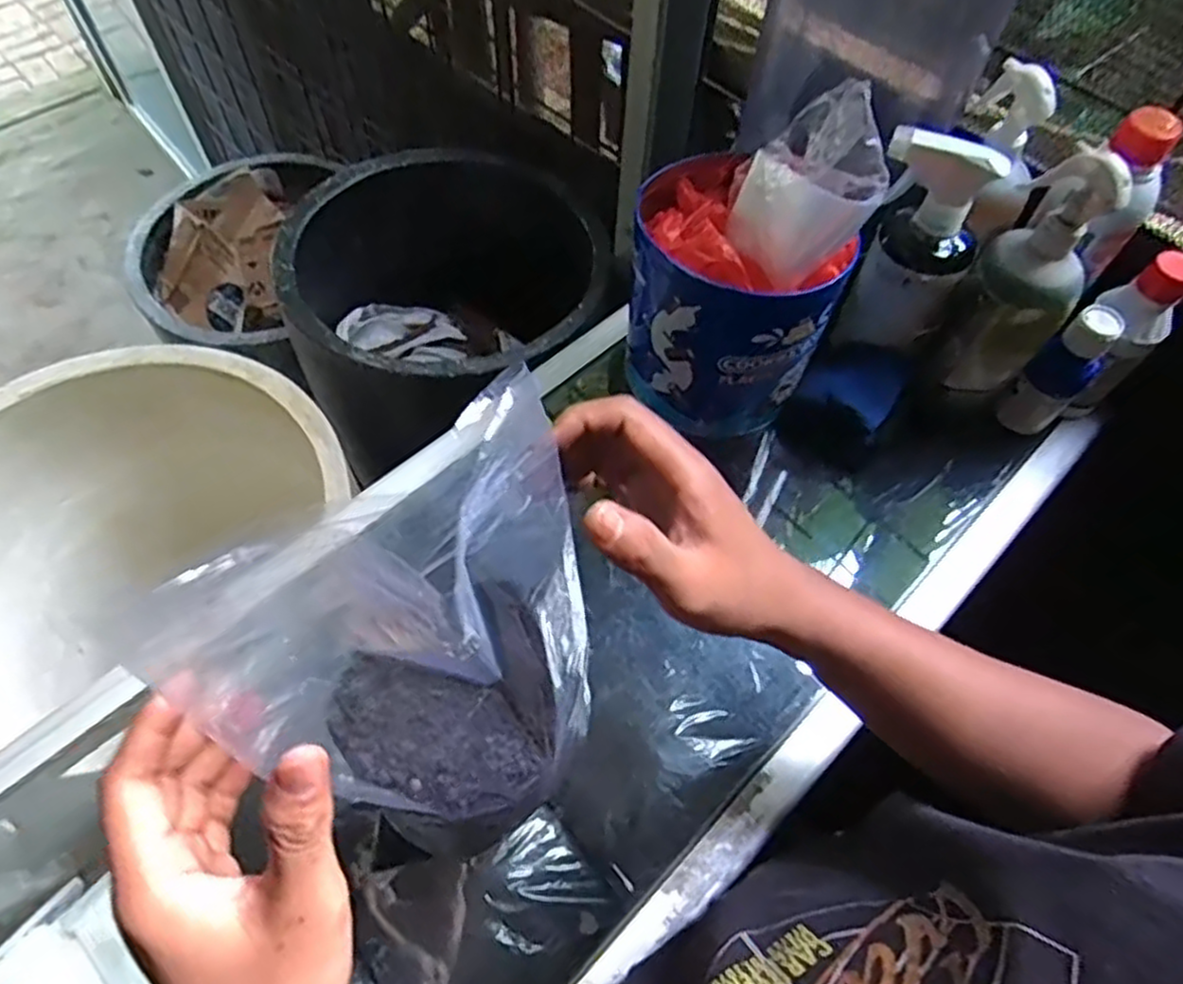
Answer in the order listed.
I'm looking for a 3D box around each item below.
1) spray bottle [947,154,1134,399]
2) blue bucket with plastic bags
[{"bbox_3d":[0.310,-0.148,0.527,0.071,0.179,0.072,35,65,17],"label":"spray bottle"},{"bbox_3d":[0.105,-0.172,0.539,0.145,0.234,0.147,1,60,-1],"label":"blue bucket with plastic bags"}]

